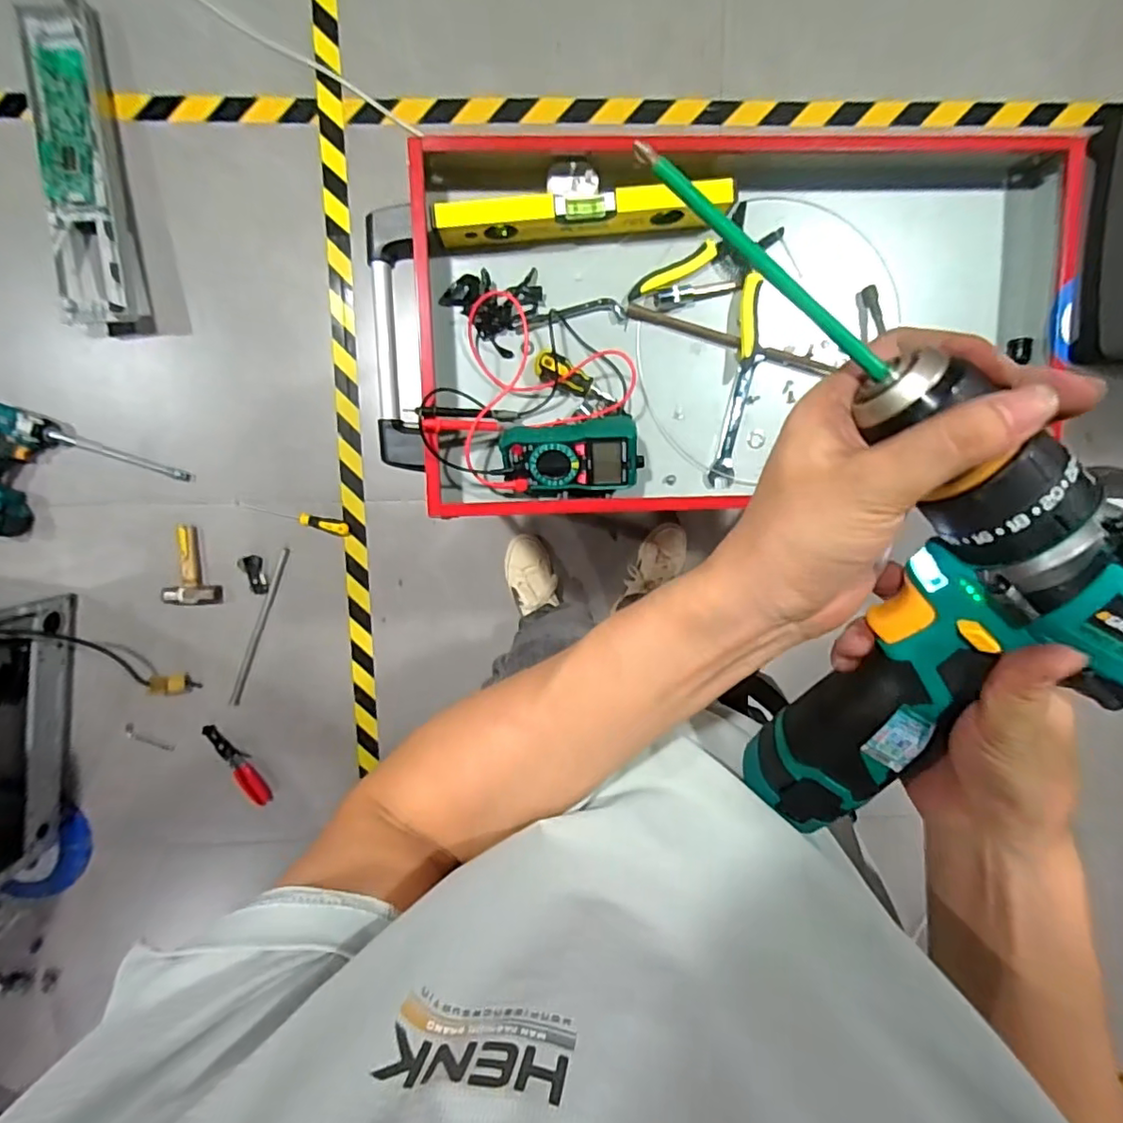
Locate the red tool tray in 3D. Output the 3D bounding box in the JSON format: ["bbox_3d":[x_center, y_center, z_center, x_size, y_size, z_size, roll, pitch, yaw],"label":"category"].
[{"bbox_3d":[0.178,-0.248,0.619,0.690,0.091,0.380,-2,98,-3],"label":"red tool tray"}]

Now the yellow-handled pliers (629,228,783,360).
[{"bbox_3d":[0.152,-0.299,0.616,0.142,0.021,0.130,12,97,-4],"label":"yellow-handled pliers"}]

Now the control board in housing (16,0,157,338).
[{"bbox_3d":[-0.944,-0.763,1.144,0.153,0.083,0.594,-4,98,-2],"label":"control board in housing"}]

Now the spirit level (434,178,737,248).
[{"bbox_3d":[0.022,-0.346,0.577,0.287,0.042,0.031,-7,99,-2],"label":"spirit level"}]

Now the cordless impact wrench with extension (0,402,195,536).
[{"bbox_3d":[-1.025,-0.143,1.211,0.380,0.097,0.263,20,96,-5],"label":"cordless impact wrench with extension"}]

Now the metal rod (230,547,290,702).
[{"bbox_3d":[-0.686,0.149,1.322,0.022,0.014,0.385,21,96,-5],"label":"metal rod"}]

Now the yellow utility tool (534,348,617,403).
[{"bbox_3d":[0.014,-0.192,0.612,0.093,0.032,0.026,25,96,-6],"label":"yellow utility tool"}]

